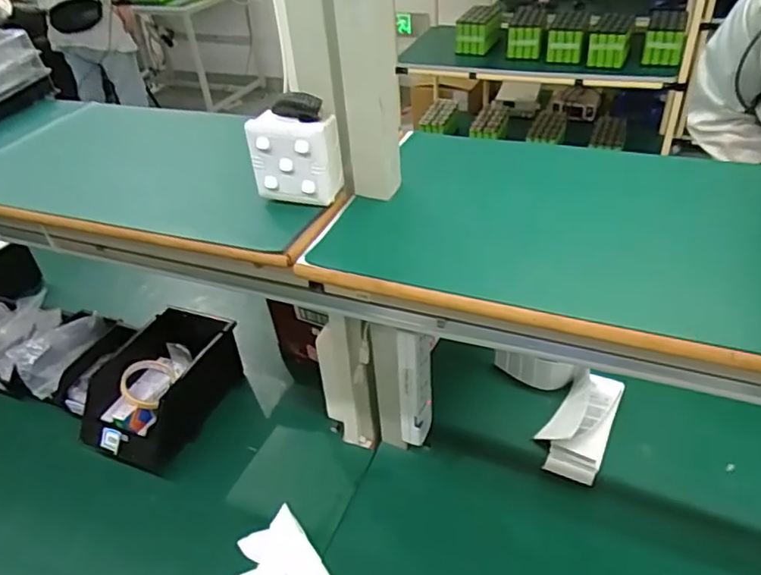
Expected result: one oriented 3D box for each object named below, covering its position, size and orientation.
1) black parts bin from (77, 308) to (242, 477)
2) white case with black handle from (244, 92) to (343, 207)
[{"bbox_3d":[-0.362,0.164,0.984,0.169,0.107,0.264,9,40,17],"label":"black parts bin"},{"bbox_3d":[-0.089,-0.143,0.609,0.087,0.103,0.047,7,40,16],"label":"white case with black handle"}]

